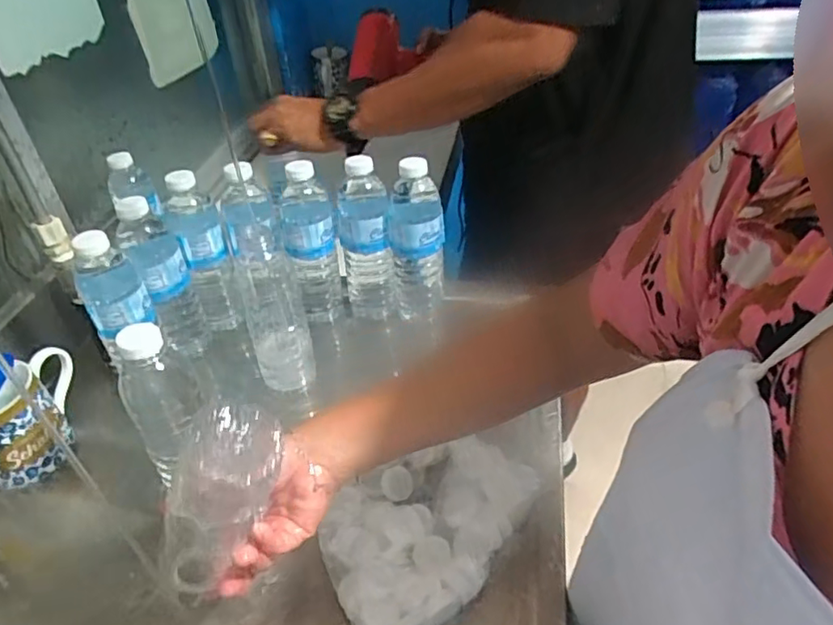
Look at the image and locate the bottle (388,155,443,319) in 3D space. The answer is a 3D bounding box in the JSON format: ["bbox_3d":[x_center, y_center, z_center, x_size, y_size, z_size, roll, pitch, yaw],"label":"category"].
[{"bbox_3d":[0.000,-0.085,0.701,0.064,0.183,0.058,-5,40,0],"label":"bottle"}]

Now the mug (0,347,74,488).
[{"bbox_3d":[-0.394,0.102,0.591,0.120,0.096,0.081,-33,47,-30],"label":"mug"}]

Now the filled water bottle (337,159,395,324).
[{"bbox_3d":[-0.061,-0.083,0.703,0.058,0.188,0.053,-6,40,-1],"label":"filled water bottle"}]

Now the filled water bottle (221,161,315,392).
[{"bbox_3d":[-0.173,-0.047,0.655,0.064,0.071,0.241,-15,77,-12],"label":"filled water bottle"}]

